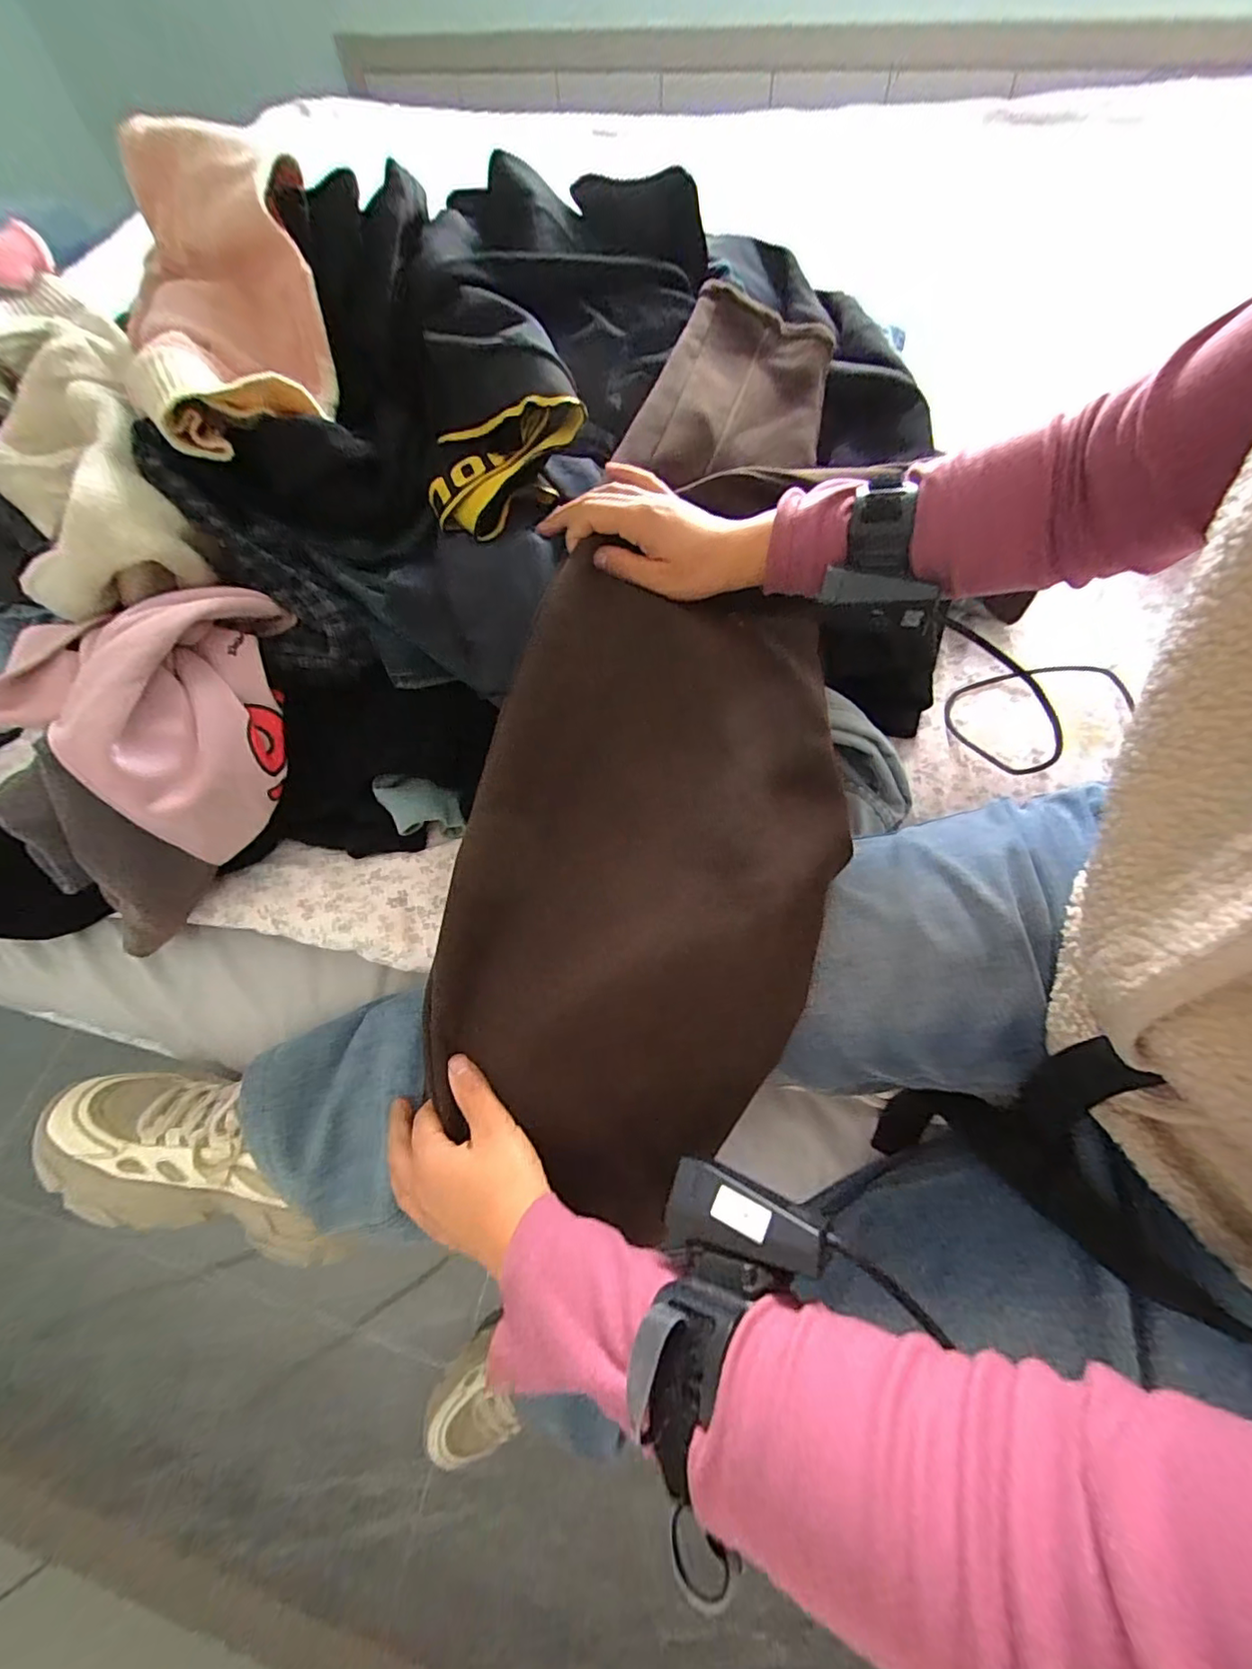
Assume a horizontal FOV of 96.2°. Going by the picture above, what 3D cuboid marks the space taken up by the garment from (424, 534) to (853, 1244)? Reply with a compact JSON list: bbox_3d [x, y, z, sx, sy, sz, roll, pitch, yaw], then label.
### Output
[{"bbox_3d":[0.007,0.000,0.365,0.233,0.091,0.410,14,66,9],"label":"garment"}]

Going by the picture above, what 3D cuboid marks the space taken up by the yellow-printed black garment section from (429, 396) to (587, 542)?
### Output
[{"bbox_3d":[-0.096,-0.278,0.410,0.109,0.067,0.090,-31,67,-11],"label":"yellow-printed black garment section"}]

